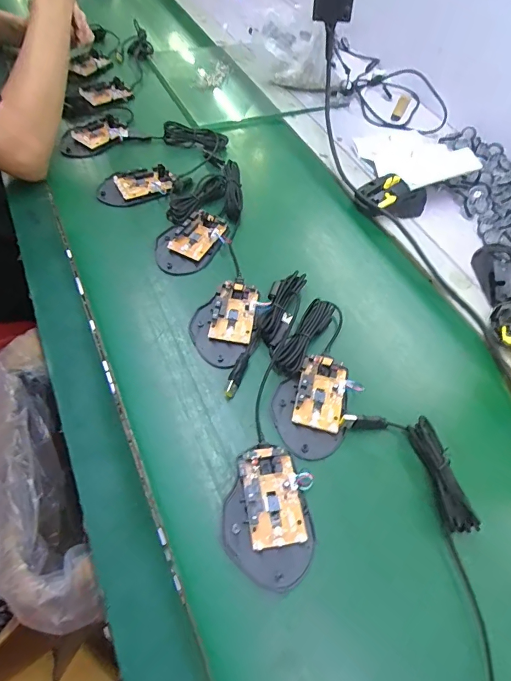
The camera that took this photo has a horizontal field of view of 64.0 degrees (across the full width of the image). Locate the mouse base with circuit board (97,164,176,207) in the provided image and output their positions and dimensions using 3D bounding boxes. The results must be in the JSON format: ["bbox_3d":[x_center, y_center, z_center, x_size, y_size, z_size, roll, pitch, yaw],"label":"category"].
[{"bbox_3d":[-0.161,-0.207,0.556,0.100,0.023,0.051,-13,59,-13],"label":"mouse base with circuit board"}]

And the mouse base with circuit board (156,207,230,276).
[{"bbox_3d":[-0.081,-0.124,0.507,0.070,0.020,0.101,33,61,16],"label":"mouse base with circuit board"}]

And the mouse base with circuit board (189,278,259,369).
[{"bbox_3d":[-0.031,-0.025,0.445,0.067,0.016,0.107,21,58,8],"label":"mouse base with circuit board"}]

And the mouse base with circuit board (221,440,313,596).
[{"bbox_3d":[0.011,0.141,0.339,0.072,0.017,0.107,2,57,-4],"label":"mouse base with circuit board"}]

